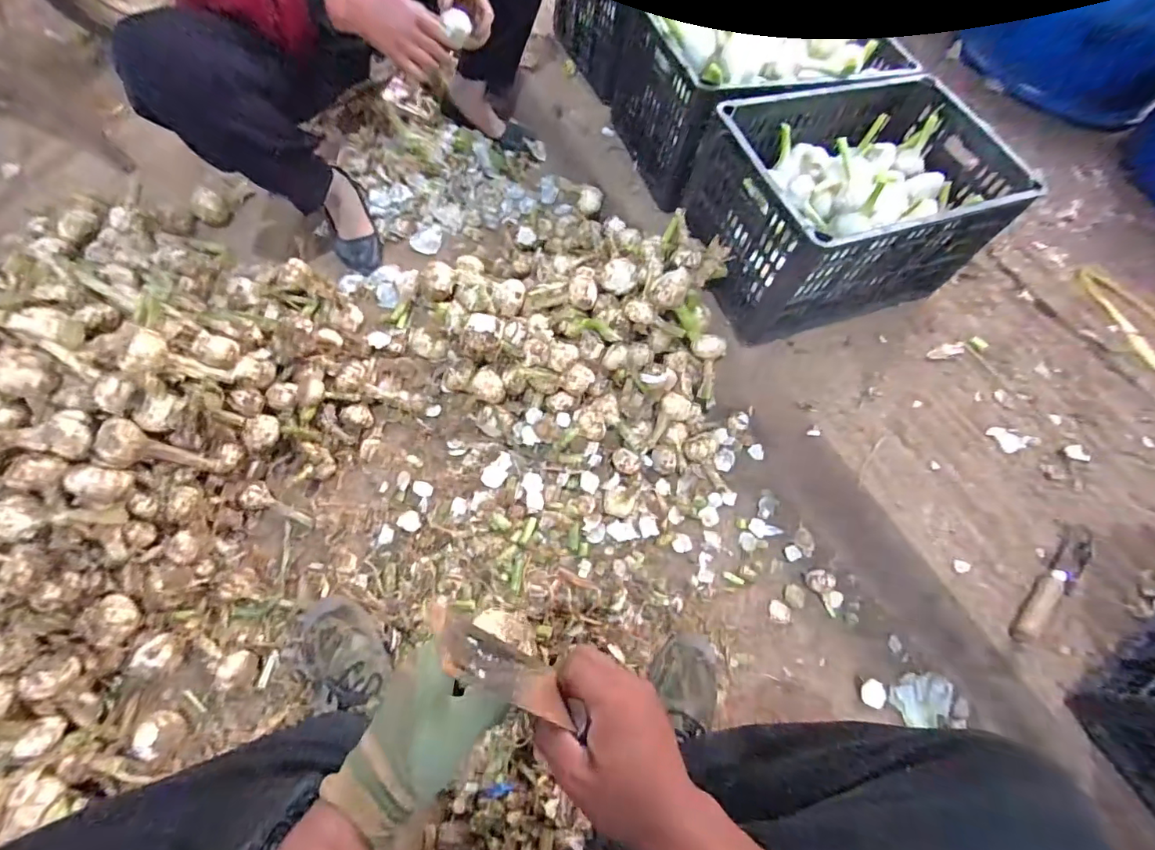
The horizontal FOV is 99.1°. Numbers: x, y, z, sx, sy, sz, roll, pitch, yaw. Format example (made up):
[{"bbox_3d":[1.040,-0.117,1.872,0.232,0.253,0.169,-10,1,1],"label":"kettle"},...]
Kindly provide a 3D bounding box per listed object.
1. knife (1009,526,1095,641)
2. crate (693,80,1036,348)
[{"bbox_3d":[0.679,0.223,0.698,0.045,0.016,0.202,41,69,14],"label":"knife"},{"bbox_3d":[0.442,-0.359,0.832,0.436,0.242,0.296,-17,68,-12],"label":"crate"}]

